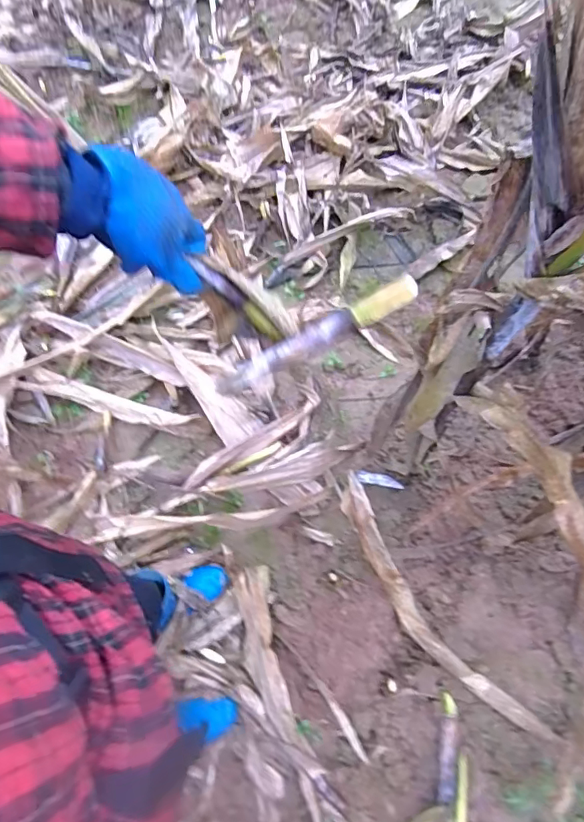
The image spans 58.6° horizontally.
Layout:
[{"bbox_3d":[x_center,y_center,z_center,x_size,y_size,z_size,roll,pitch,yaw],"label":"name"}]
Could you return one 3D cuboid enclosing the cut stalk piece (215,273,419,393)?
[{"bbox_3d":[0.019,-0.062,0.452,0.189,0.021,0.021,-27,63,13],"label":"cut stalk piece"}]

